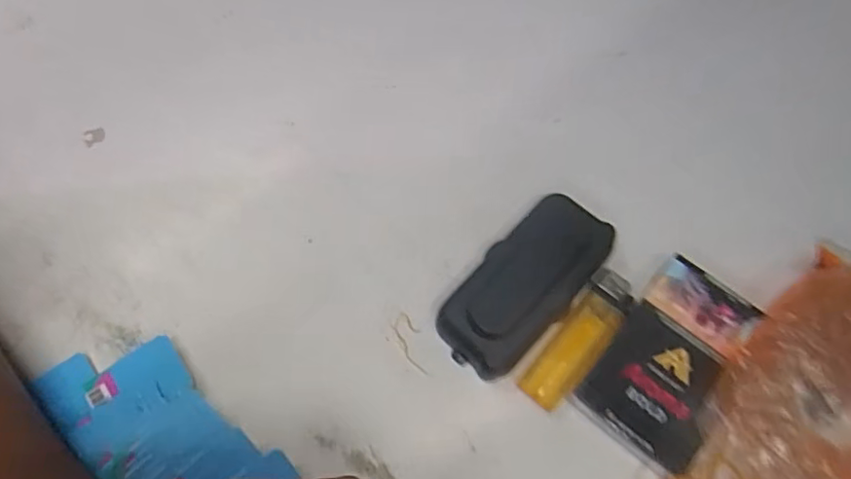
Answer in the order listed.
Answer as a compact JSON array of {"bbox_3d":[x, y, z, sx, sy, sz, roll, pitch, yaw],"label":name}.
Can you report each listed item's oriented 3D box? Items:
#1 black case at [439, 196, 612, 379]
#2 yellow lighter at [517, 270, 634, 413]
[{"bbox_3d":[0.054,0.024,0.304,0.050,0.027,0.103,38,72,16],"label":"black case"},{"bbox_3d":[0.081,0.053,0.297,0.025,0.014,0.078,36,71,15],"label":"yellow lighter"}]

